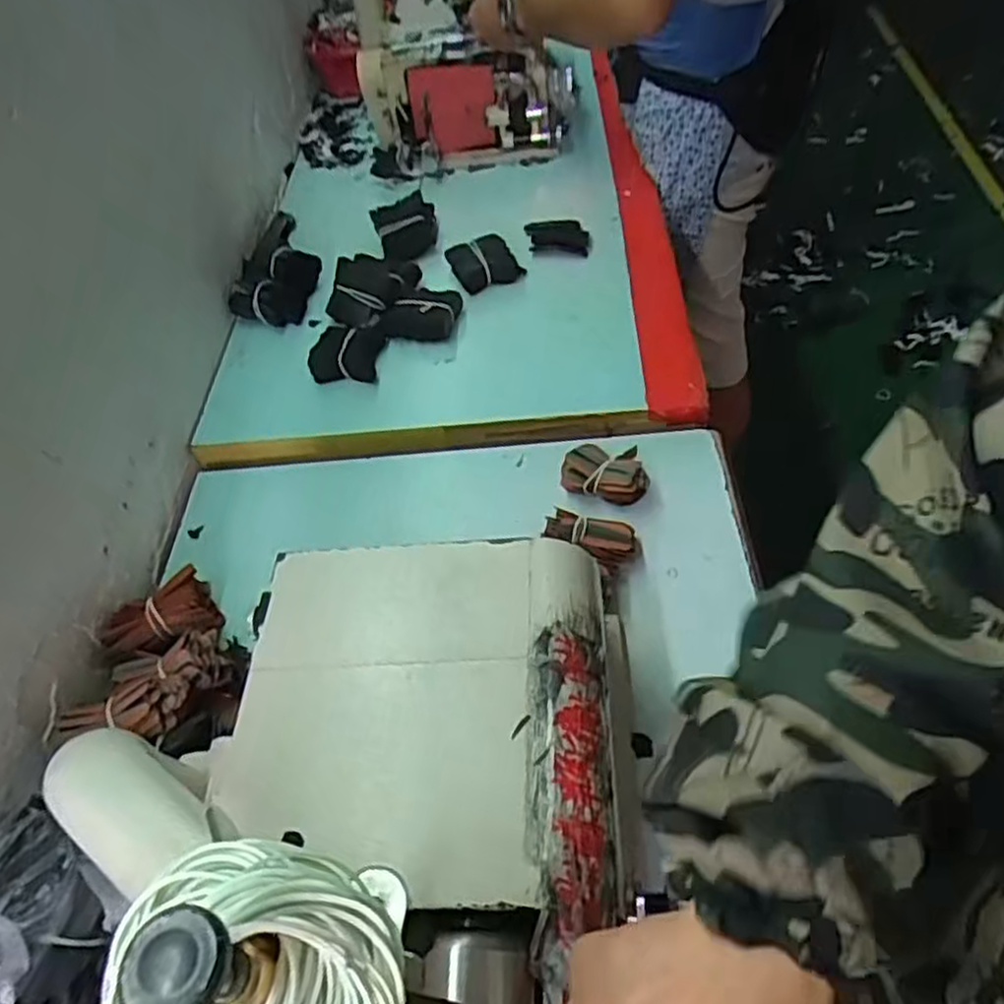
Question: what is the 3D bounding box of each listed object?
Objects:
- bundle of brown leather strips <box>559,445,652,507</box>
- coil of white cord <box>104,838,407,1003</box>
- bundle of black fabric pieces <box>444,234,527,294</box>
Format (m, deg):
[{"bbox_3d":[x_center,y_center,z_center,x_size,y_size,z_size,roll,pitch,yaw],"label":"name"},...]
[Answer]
[{"bbox_3d":[0.096,-0.024,0.696,0.079,0.036,0.059,5,52,9],"label":"bundle of brown leather strips"},{"bbox_3d":[-0.065,0.118,0.187,0.079,0.026,0.059,15,54,17],"label":"coil of white cord"},{"bbox_3d":[-0.024,-0.297,0.906,0.074,0.027,0.076,-25,53,-14],"label":"bundle of black fabric pieces"}]

